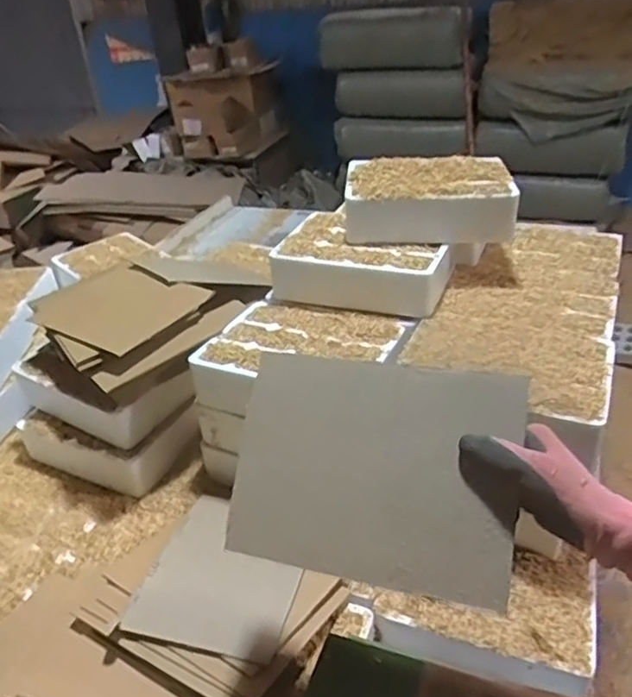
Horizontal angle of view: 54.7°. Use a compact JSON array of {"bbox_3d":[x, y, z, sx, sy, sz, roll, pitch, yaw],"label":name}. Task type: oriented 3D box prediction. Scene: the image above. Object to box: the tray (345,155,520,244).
[{"bbox_3d":[0.166,-0.226,0.917,0.239,0.090,0.143,-2,33,6],"label":"tray"}]

